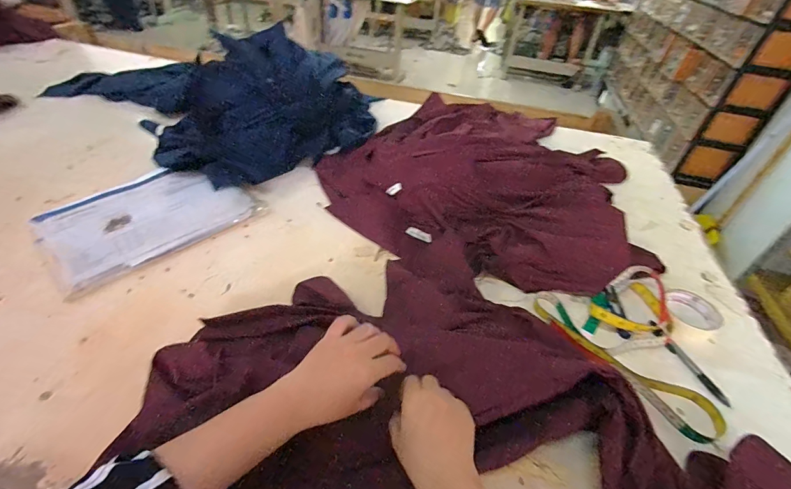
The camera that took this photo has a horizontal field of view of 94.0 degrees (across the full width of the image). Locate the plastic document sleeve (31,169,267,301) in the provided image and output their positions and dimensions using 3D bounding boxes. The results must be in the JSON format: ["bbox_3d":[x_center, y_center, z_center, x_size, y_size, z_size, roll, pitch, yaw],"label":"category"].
[{"bbox_3d":[-0.453,-0.060,0.689,0.249,0.023,0.323,37,53,28],"label":"plastic document sleeve"}]

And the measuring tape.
[{"bbox_3d":[0.372,0.126,0.550,0.227,0.034,0.262,-22,49,-28],"label":"measuring tape"}]

